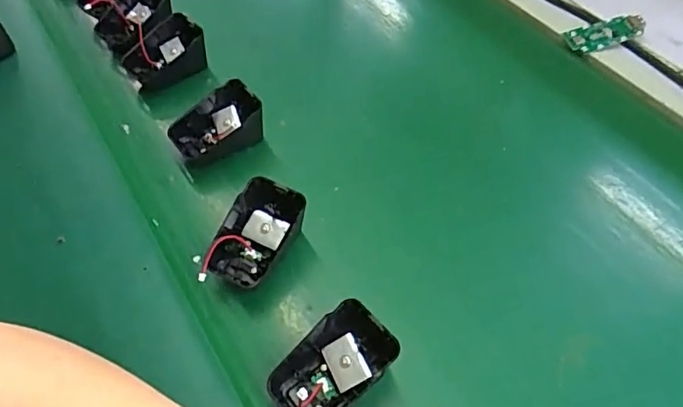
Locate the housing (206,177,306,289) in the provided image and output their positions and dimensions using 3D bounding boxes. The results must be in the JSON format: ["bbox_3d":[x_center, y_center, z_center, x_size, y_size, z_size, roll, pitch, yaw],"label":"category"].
[{"bbox_3d":[-0.053,0.024,0.351,0.051,0.036,0.067,18,57,15],"label":"housing"}]

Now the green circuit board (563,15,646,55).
[{"bbox_3d":[0.246,-0.157,0.498,0.069,0.008,0.031,-16,54,4],"label":"green circuit board"}]

